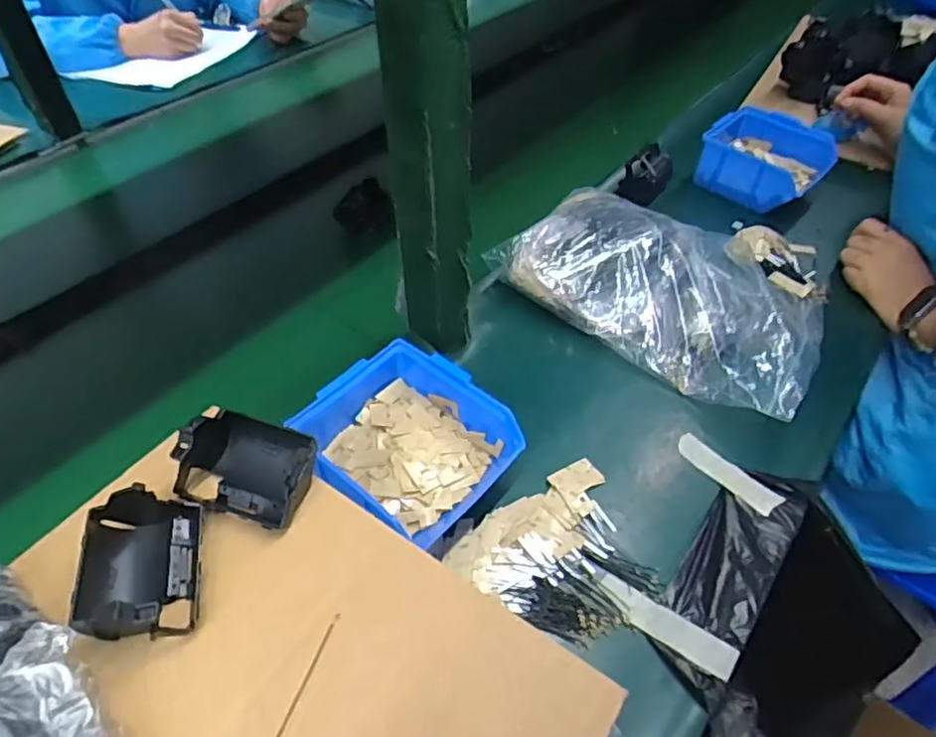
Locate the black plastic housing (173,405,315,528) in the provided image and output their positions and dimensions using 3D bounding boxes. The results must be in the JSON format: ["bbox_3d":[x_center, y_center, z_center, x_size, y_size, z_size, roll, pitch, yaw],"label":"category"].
[{"bbox_3d":[-0.128,0.055,0.360,0.073,0.035,0.054,15,48,8],"label":"black plastic housing"}]

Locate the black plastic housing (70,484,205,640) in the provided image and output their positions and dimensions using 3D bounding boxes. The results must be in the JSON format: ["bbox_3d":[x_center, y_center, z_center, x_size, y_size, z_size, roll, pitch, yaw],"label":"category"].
[{"bbox_3d":[-0.169,0.097,0.320,0.053,0.034,0.080,-7,49,-11],"label":"black plastic housing"}]

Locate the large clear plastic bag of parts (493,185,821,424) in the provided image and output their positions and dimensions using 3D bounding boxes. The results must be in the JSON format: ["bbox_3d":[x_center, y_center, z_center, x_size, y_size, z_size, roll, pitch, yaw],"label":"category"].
[{"bbox_3d":[0.197,-0.080,0.608,0.299,0.075,0.179,32,54,26],"label":"large clear plastic bag of parts"}]

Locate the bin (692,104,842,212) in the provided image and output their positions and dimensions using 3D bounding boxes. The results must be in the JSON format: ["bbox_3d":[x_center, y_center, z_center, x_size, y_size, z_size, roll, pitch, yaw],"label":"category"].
[{"bbox_3d":[0.360,-0.258,0.770,0.136,0.065,0.132,35,56,28],"label":"bin"}]

